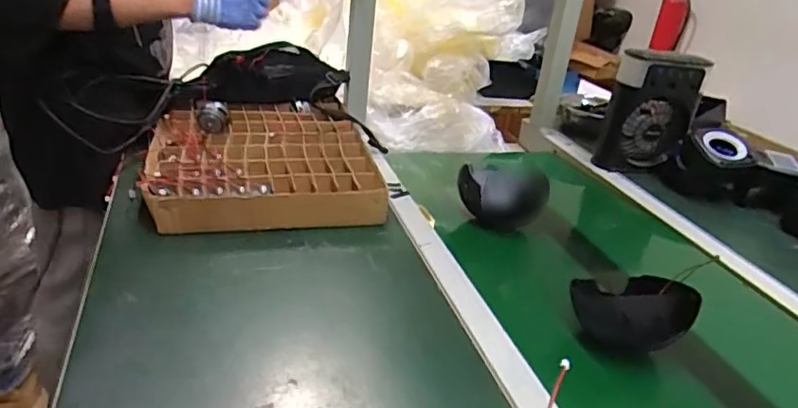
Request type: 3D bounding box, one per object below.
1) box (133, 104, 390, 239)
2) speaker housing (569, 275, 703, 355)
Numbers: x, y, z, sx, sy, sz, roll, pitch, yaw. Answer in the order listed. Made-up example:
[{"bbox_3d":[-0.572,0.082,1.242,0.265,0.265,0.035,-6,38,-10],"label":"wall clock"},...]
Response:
[{"bbox_3d":[-0.216,-0.063,0.902,0.328,0.067,0.344,0,28,-16],"label":"box"},{"bbox_3d":[0.250,0.113,0.624,0.120,0.068,0.060,11,27,6],"label":"speaker housing"}]

